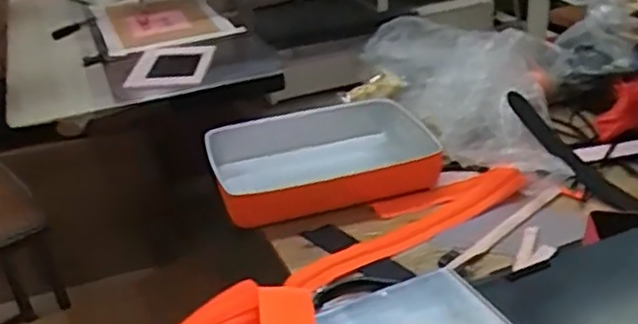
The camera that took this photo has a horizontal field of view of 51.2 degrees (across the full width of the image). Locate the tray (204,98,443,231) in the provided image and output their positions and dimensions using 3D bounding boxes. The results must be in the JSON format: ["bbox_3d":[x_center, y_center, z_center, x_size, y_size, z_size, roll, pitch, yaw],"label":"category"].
[{"bbox_3d":[0.006,-0.005,0.851,0.285,0.055,0.192,-12,29,-13],"label":"tray"}]

